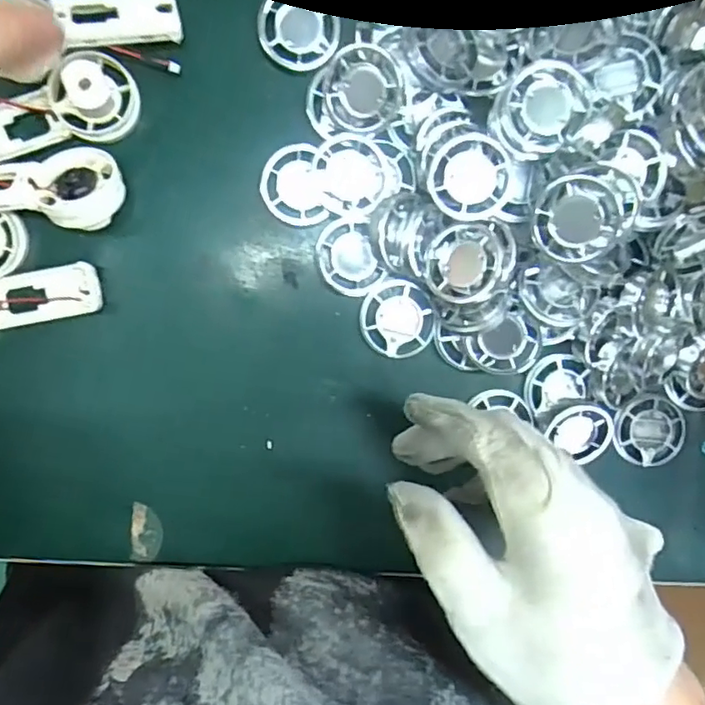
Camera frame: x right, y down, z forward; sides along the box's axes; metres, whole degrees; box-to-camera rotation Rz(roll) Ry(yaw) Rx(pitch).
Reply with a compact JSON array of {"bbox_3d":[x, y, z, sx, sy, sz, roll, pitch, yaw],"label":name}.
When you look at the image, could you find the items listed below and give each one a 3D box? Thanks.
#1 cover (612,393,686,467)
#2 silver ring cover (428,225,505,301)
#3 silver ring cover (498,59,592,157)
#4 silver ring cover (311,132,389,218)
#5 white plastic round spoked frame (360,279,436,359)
[{"bbox_3d":[0.162,0.042,0.328,0.041,0.008,0.038,14,93,-5],"label":"cover"},{"bbox_3d":[0.054,-0.042,0.288,0.035,0.010,0.036,-14,73,22],"label":"silver ring cover"},{"bbox_3d":[0.086,-0.111,0.272,0.037,0.016,0.036,16,93,-5],"label":"silver ring cover"},{"bbox_3d":[0.000,-0.087,0.294,0.038,0.009,0.037,7,94,-5],"label":"silver ring cover"},{"bbox_3d":[0.024,-0.017,0.309,0.038,0.004,0.040,0,94,-4],"label":"white plastic round spoked frame"}]

